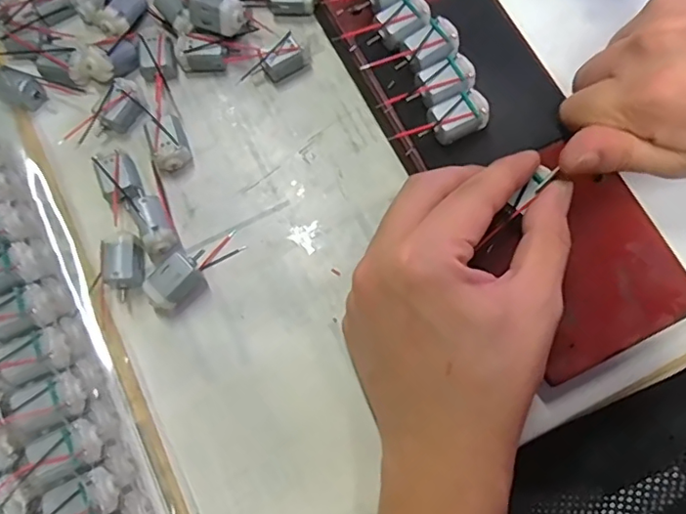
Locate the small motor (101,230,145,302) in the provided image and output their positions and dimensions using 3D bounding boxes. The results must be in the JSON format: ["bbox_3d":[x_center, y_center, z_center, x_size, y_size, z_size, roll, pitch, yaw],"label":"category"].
[{"bbox_3d":[-0.110,0.004,0.281,0.018,0.017,0.030,-11,75,-2],"label":"small motor"}]

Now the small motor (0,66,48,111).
[{"bbox_3d":[-0.179,-0.093,0.309,0.024,0.018,0.017,22,76,7],"label":"small motor"}]

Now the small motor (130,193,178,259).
[{"bbox_3d":[-0.096,-0.017,0.286,0.016,0.021,0.030,-18,75,-4],"label":"small motor"}]

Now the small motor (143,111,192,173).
[{"bbox_3d":[-0.094,-0.061,0.301,0.019,0.016,0.027,-19,75,-4],"label":"small motor"}]

